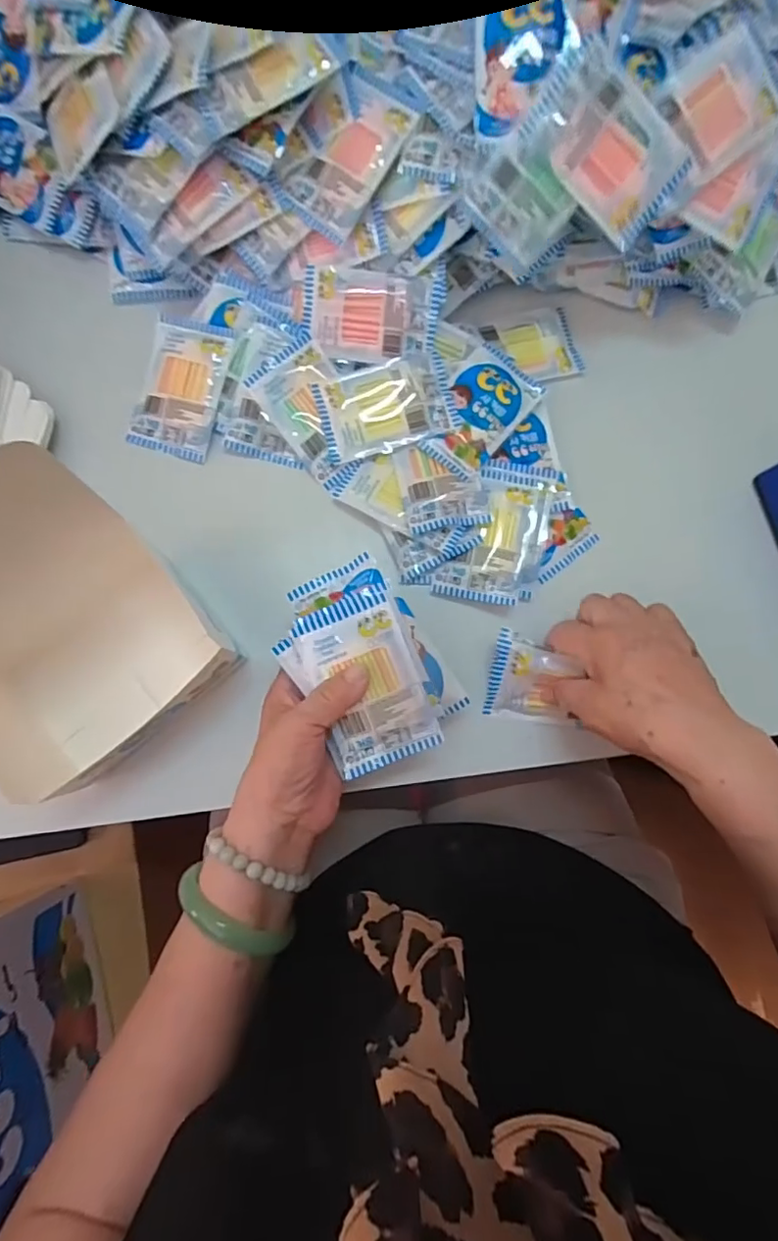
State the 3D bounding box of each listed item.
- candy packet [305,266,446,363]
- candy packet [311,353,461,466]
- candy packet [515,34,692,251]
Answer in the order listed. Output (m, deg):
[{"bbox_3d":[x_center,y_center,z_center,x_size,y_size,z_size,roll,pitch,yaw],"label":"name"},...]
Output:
[{"bbox_3d":[-0.012,-0.235,0.430,0.103,0.006,0.065,2,101,-4],"label":"candy packet"},{"bbox_3d":[-0.002,-0.167,0.428,0.103,0.013,0.064,-14,83,-6],"label":"candy packet"},{"bbox_3d":[0.144,-0.312,0.366,0.105,0.010,0.064,38,110,-17],"label":"candy packet"}]

